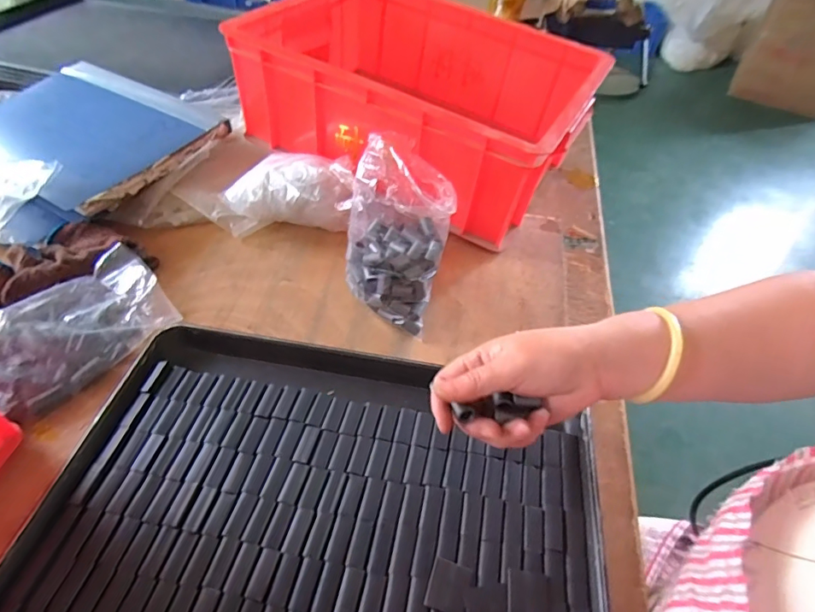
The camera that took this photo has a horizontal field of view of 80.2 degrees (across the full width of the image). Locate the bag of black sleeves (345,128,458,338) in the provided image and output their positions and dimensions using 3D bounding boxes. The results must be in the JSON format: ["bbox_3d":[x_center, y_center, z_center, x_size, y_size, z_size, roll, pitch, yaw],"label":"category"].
[{"bbox_3d":[-0.004,-0.073,0.478,0.090,0.157,0.120,20,50,16],"label":"bag of black sleeves"}]

